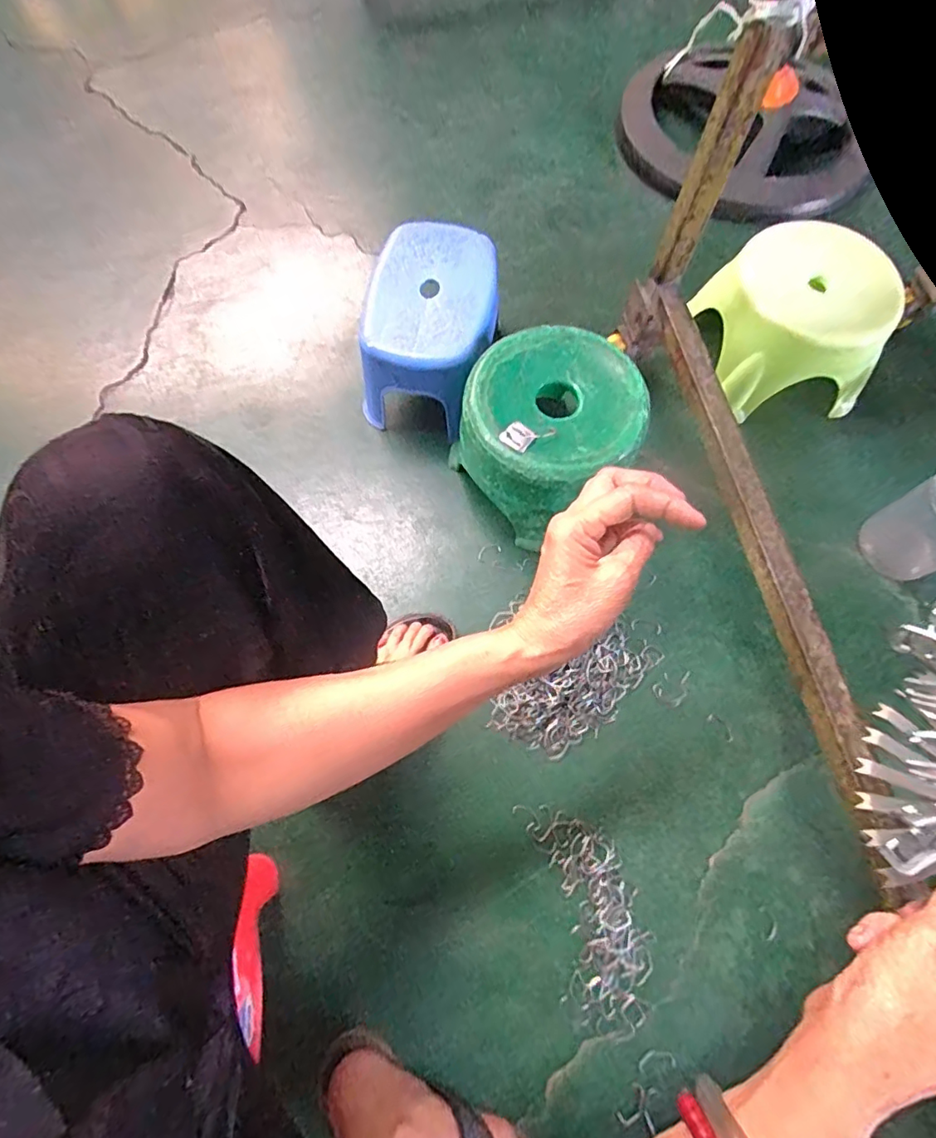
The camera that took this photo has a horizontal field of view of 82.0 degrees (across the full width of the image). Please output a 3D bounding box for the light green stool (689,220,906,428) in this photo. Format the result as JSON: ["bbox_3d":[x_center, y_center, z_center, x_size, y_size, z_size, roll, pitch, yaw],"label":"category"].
[{"bbox_3d":[0.460,-0.355,0.774,0.206,0.154,0.219,-5,70,-3],"label":"light green stool"}]

